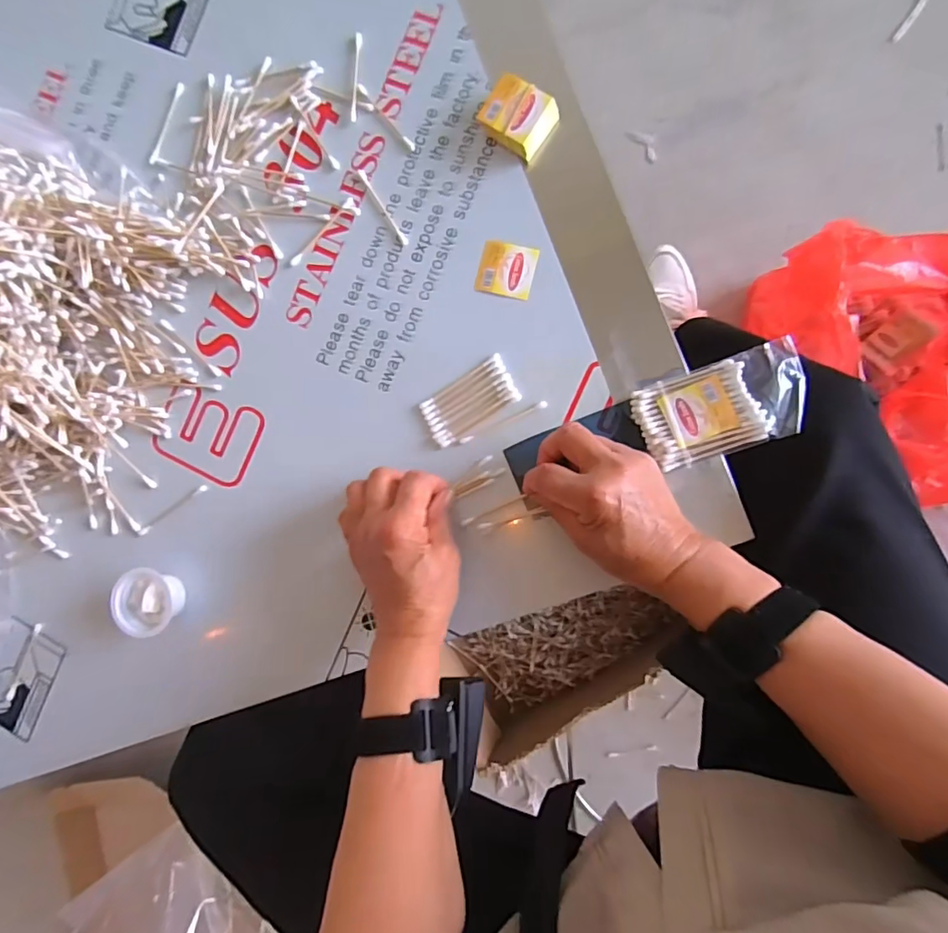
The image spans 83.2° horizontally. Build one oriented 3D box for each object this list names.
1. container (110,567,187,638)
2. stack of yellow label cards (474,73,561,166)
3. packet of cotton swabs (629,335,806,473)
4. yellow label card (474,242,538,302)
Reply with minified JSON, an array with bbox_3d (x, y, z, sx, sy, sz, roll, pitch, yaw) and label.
[{"bbox_3d":[-0.267,0.110,0.441,0.049,0.028,0.052,0,89,9],"label":"container"},{"bbox_3d":[0.034,-0.264,0.404,0.047,0.022,0.041,35,94,8],"label":"stack of yellow label cards"},{"bbox_3d":[0.175,-0.042,0.378,0.112,0.010,0.063,-19,86,8],"label":"packet of cotton swabs"},{"bbox_3d":[0.025,-0.152,0.415,0.043,0.004,0.039,14,96,7],"label":"yellow label card"}]

